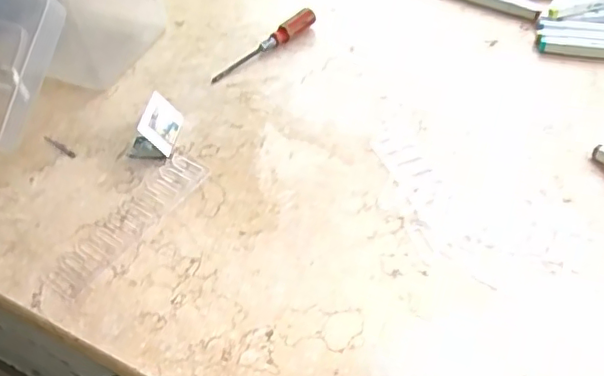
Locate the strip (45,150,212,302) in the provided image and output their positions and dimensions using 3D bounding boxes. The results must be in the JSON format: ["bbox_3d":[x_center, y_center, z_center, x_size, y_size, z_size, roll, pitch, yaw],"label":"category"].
[{"bbox_3d":[-0.161,0.030,0.533,0.046,0.004,0.177,27,57,25],"label":"strip"}]

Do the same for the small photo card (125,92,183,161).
[{"bbox_3d":[-0.155,-0.066,0.593,0.047,0.037,0.065,6,51,10],"label":"small photo card"}]

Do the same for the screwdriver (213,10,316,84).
[{"bbox_3d":[-0.046,-0.173,0.681,0.156,0.026,0.019,-32,55,-20],"label":"screwdriver"}]

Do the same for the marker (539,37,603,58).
[{"bbox_3d":[0.346,-0.155,0.640,0.145,0.011,0.017,11,52,13],"label":"marker"}]

